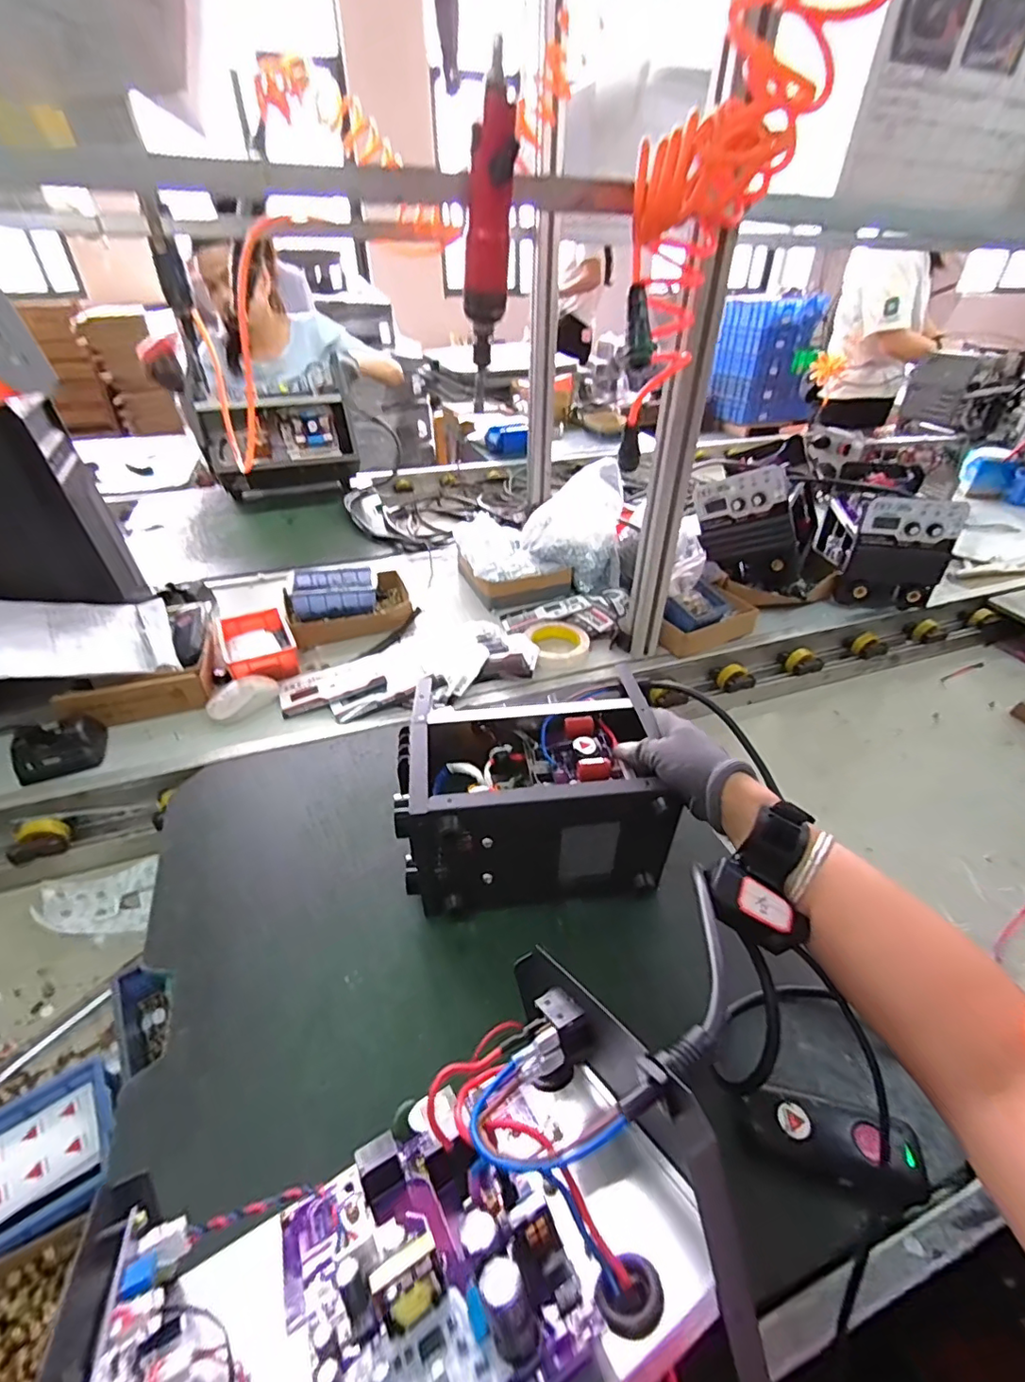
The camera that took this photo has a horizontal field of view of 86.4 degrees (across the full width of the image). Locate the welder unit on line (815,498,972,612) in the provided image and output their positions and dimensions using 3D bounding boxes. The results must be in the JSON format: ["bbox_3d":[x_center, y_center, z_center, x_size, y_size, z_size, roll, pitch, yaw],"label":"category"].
[{"bbox_3d":[0.683,-0.283,1.006,0.161,0.176,0.197,10,39,12],"label":"welder unit on line"}]

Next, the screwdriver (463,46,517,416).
[{"bbox_3d":[-0.019,-0.368,0.474,0.043,0.211,0.043,-2,38,-4],"label":"screwdriver"}]

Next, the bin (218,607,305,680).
[{"bbox_3d":[-0.388,-0.068,0.837,0.100,0.043,0.162,-18,41,-22],"label":"bin"}]

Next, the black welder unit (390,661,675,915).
[{"bbox_3d":[0.019,0.102,0.533,0.234,0.138,0.155,-2,38,-3],"label":"black welder unit"}]

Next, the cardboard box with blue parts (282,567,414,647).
[{"bbox_3d":[-0.278,-0.148,0.928,0.199,0.060,0.159,-10,39,-14],"label":"cardboard box with blue parts"}]

